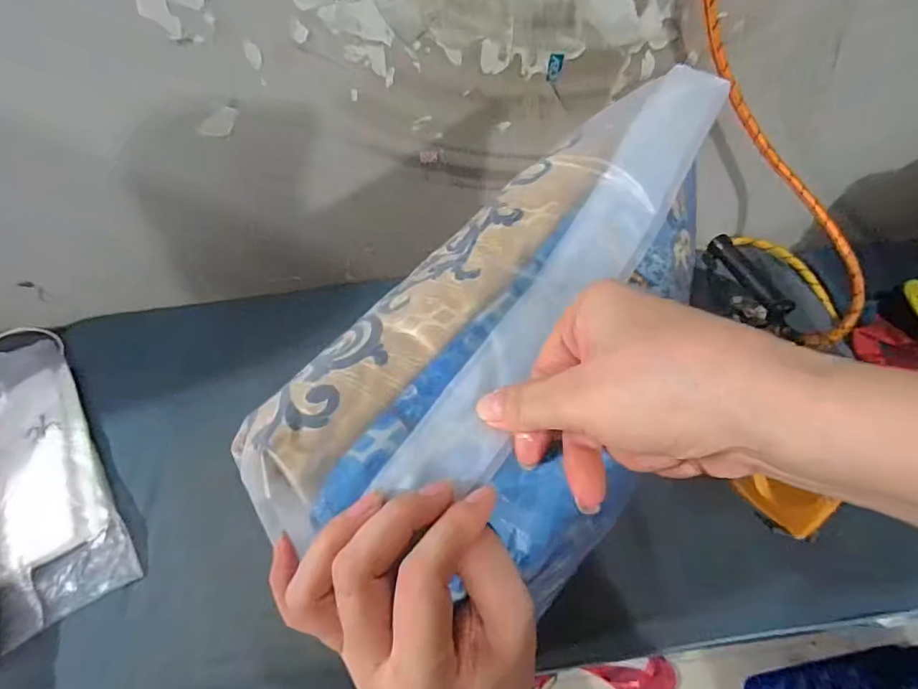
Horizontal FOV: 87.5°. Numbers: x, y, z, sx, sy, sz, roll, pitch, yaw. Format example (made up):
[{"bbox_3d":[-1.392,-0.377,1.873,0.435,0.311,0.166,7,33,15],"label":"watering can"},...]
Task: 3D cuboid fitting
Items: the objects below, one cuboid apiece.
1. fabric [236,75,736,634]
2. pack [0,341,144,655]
[{"bbox_3d":[0.051,-0.034,0.271,0.160,0.052,0.350,30,63,13],"label":"fabric"},{"bbox_3d":[-0.596,0.162,0.659,0.153,0.035,0.464,-36,59,-21],"label":"pack"}]

